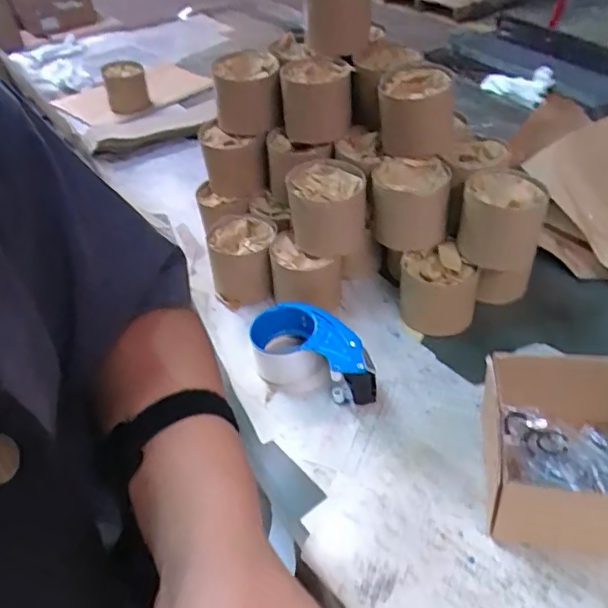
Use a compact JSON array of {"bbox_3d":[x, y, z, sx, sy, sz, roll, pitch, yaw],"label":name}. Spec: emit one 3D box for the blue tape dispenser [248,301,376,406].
[{"bbox_3d":[0.012,0.055,0.644,0.153,0.065,0.083,8,43,17],"label":"blue tape dispenser"}]

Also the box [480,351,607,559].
[{"bbox_3d":[0.259,0.132,0.500,0.181,0.097,0.151,5,42,14],"label":"box"}]

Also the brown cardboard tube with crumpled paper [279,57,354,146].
[{"bbox_3d":[0.018,-0.274,0.755,0.092,0.083,0.094,-3,41,5],"label":"brown cardboard tube with crumpled paper"}]

